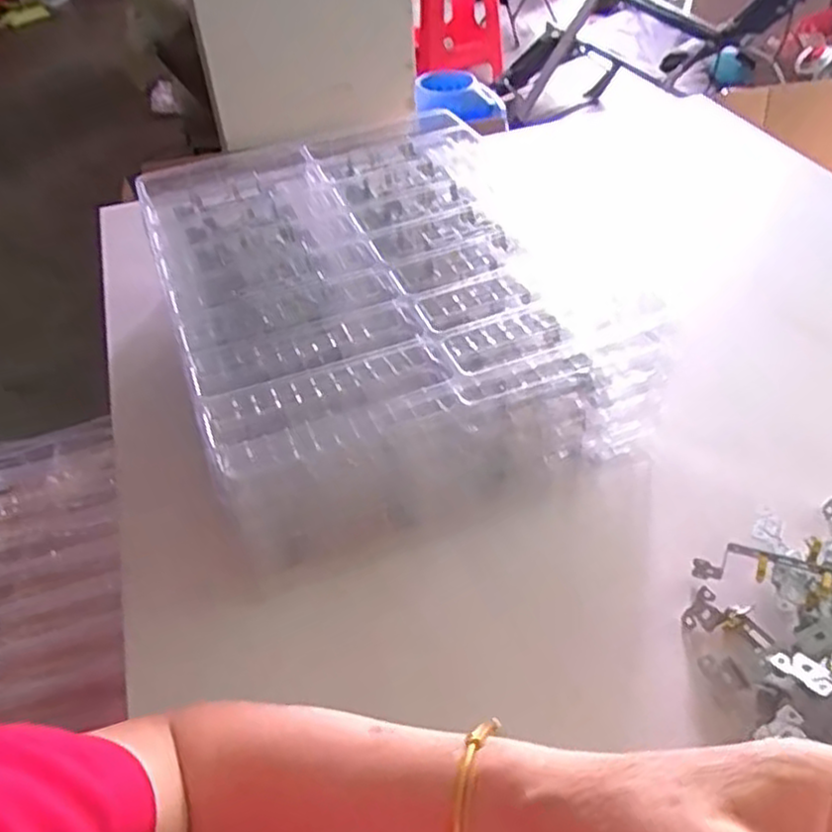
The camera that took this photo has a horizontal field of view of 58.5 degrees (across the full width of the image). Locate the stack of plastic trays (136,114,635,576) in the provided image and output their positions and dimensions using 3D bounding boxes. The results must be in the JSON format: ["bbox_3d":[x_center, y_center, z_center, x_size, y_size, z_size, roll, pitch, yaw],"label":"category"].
[{"bbox_3d":[-0.042,-0.101,0.672,0.325,0.136,0.413,-17,45,-13],"label":"stack of plastic trays"}]

